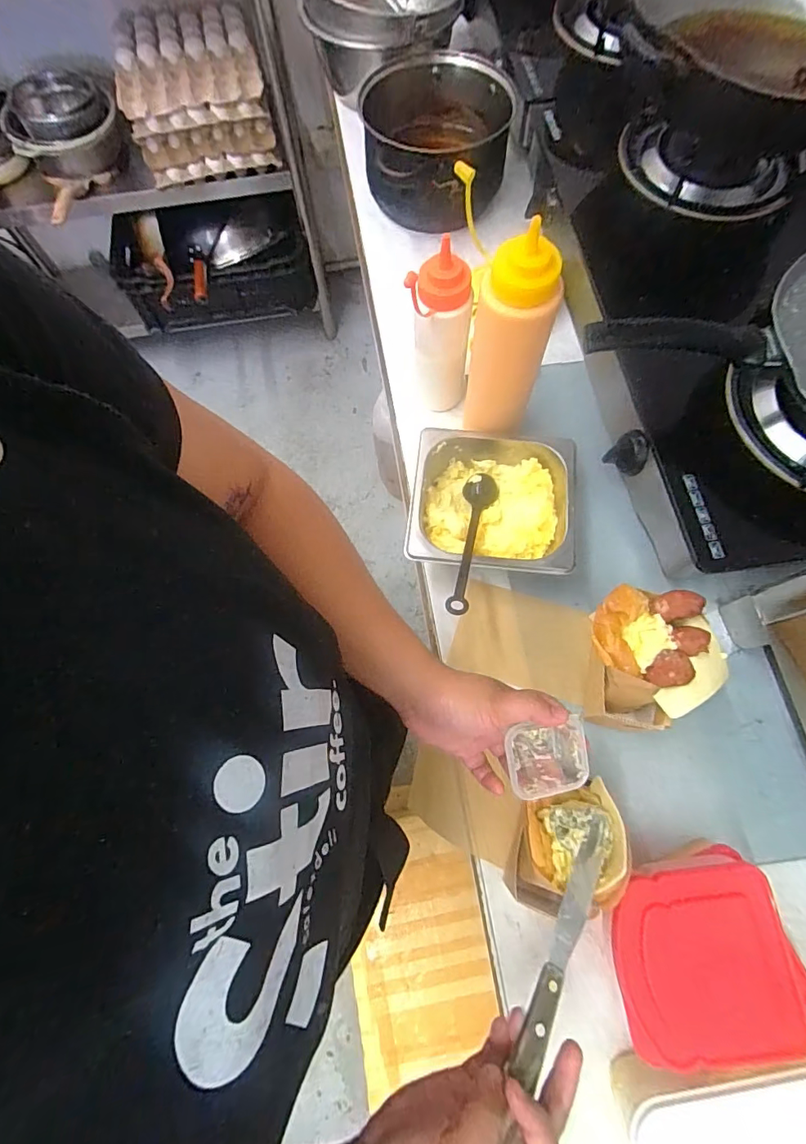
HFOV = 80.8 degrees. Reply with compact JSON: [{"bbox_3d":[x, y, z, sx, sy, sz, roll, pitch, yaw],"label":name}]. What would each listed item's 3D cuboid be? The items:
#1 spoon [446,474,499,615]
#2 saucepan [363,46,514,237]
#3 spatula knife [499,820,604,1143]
[{"bbox_3d":[0.073,-0.036,0.497,0.037,0.022,0.204,12,50,6],"label":"spoon"},{"bbox_3d":[0.041,-0.615,0.686,0.214,0.106,0.219,5,72,4],"label":"saucepan"},{"bbox_3d":[0.105,0.262,0.318,0.017,0.010,0.182,28,60,11],"label":"spatula knife"}]

